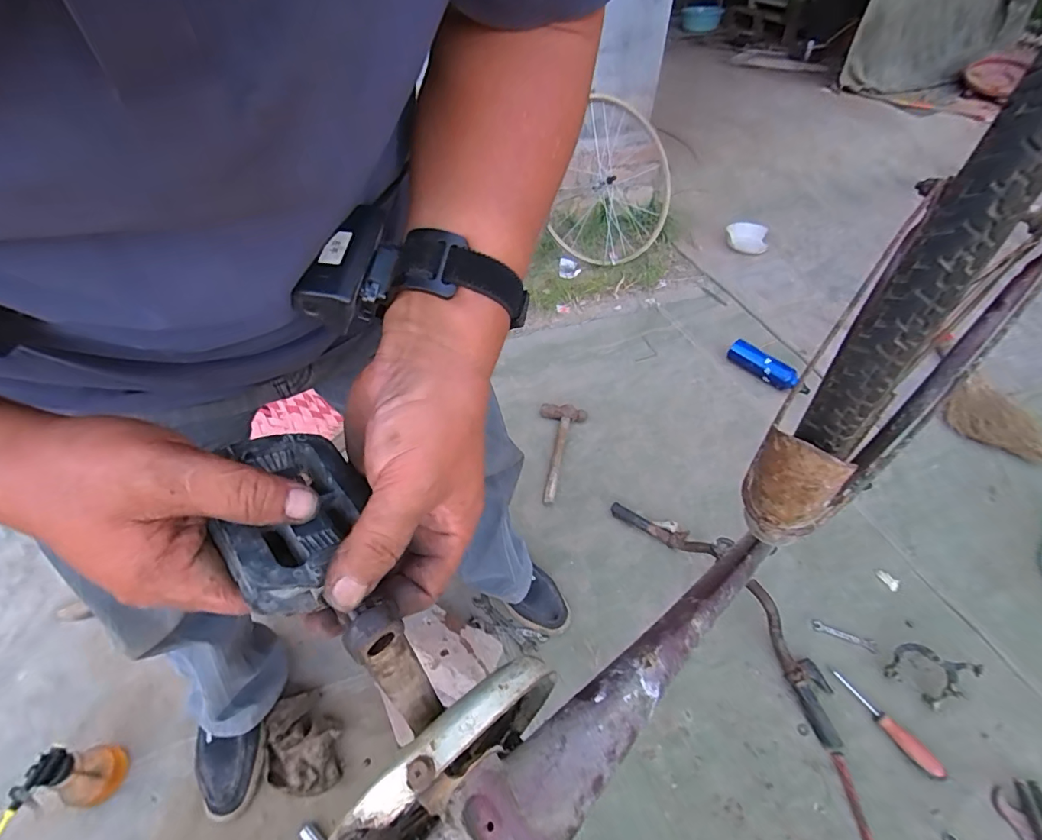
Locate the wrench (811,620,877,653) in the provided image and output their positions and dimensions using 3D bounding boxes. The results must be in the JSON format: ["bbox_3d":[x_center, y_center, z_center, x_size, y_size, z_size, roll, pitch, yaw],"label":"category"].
[{"bbox_3d":[0.604,0.403,0.905,0.102,0.004,0.020,16,49,28],"label":"wrench"}]

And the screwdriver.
[{"bbox_3d":[0.609,0.500,0.805,0.025,0.034,0.173,-24,53,-20],"label":"screwdriver"}]

